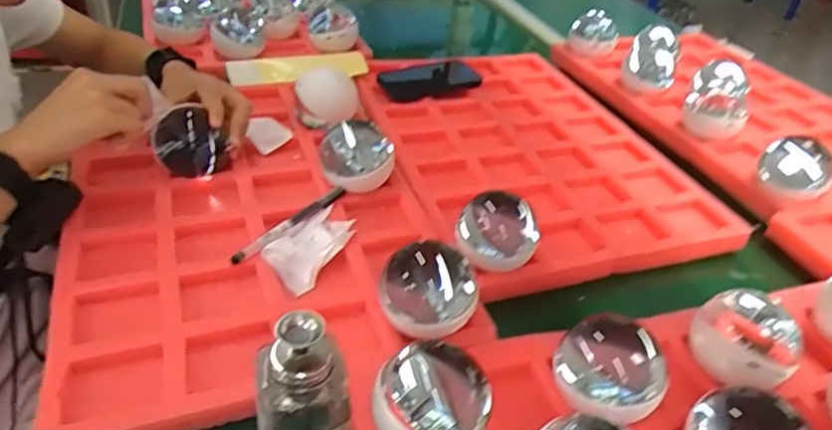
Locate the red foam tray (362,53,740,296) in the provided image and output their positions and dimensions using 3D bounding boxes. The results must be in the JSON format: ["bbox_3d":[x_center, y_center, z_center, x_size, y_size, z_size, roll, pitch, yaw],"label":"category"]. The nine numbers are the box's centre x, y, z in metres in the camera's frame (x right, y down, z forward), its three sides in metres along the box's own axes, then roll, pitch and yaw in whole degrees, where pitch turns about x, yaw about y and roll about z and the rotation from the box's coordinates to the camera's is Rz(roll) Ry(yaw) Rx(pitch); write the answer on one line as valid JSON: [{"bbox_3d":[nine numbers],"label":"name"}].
[{"bbox_3d":[0.132,-0.094,0.763,0.335,0.031,0.479,-7,39,-16],"label":"red foam tray"}]

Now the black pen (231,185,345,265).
[{"bbox_3d":[-0.119,0.007,0.563,0.014,0.016,0.138,26,41,26],"label":"black pen"}]

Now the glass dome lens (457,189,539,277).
[{"bbox_3d":[0.076,0.019,0.549,0.077,0.064,0.063,10,37,6],"label":"glass dome lens"}]

